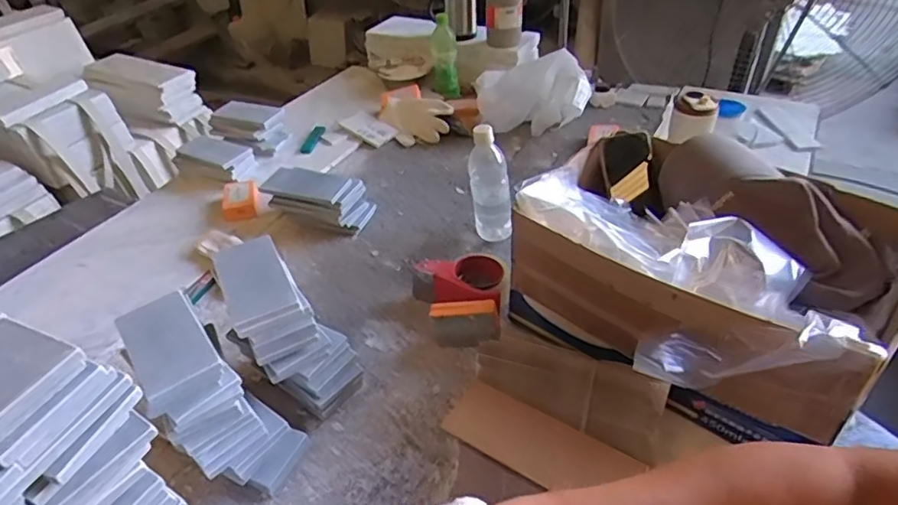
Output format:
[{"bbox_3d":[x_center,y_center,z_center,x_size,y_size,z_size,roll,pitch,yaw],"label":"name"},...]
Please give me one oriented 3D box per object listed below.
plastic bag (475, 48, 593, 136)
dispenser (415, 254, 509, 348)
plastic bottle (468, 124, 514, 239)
[{"bbox_3d":[0.184,-0.350,1.294,0.096,0.149,0.336,-34,22,-29],"label":"plastic bag"},{"bbox_3d":[0.011,0.064,0.877,0.149,0.074,0.165,3,41,9],"label":"dispenser"},{"bbox_3d":[0.073,-0.109,0.995,0.069,0.213,0.053,-5,41,0],"label":"plastic bottle"}]

